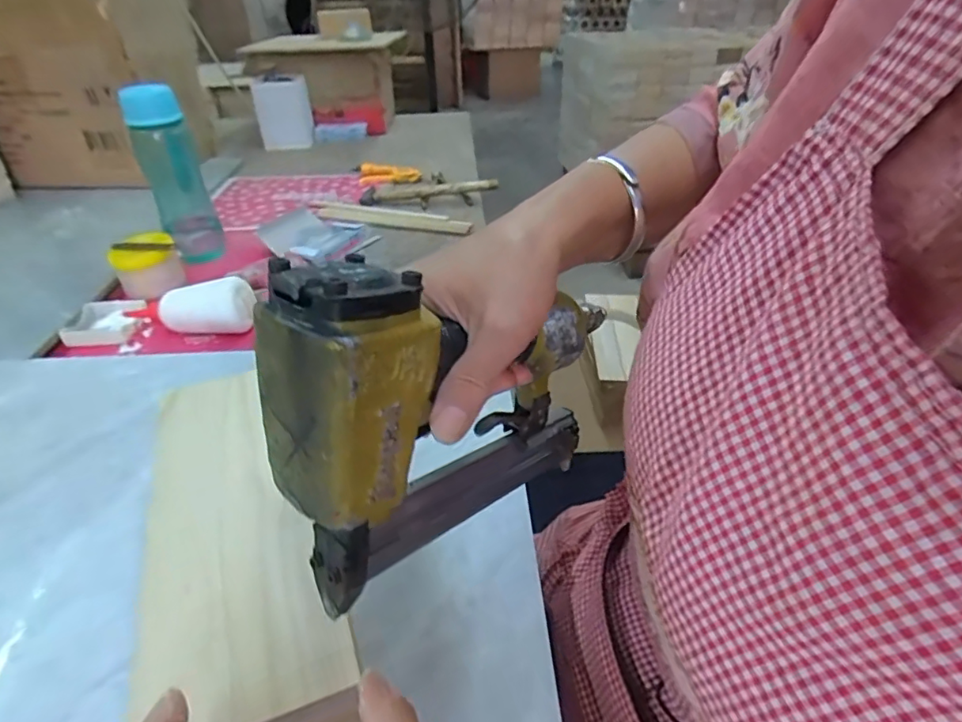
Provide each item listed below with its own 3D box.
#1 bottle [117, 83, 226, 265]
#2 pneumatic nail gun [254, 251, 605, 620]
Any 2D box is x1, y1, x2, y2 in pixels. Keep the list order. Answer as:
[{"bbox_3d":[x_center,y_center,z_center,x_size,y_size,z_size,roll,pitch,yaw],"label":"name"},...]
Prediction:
[{"bbox_3d":[-0.432,-0.267,0.771,0.077,0.219,0.075,-18,39,-23],"label":"bottle"},{"bbox_3d":[-0.003,0.020,0.283,0.200,0.182,0.047,-27,43,-33],"label":"pneumatic nail gun"}]

